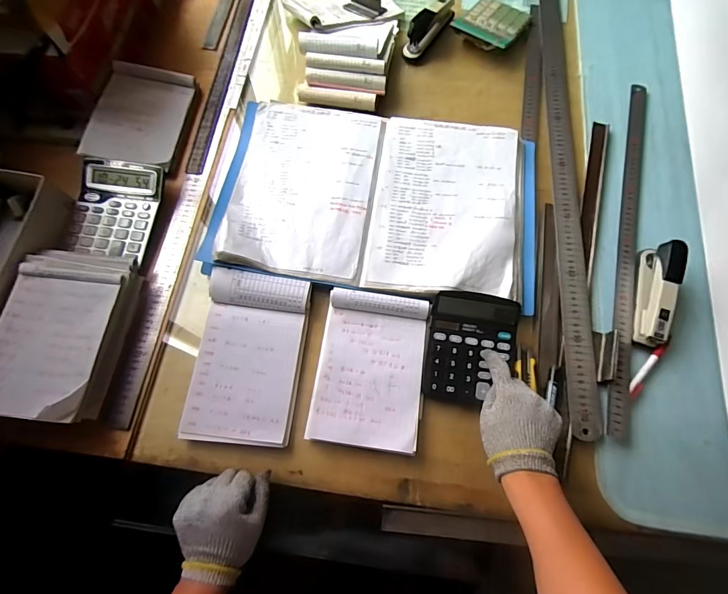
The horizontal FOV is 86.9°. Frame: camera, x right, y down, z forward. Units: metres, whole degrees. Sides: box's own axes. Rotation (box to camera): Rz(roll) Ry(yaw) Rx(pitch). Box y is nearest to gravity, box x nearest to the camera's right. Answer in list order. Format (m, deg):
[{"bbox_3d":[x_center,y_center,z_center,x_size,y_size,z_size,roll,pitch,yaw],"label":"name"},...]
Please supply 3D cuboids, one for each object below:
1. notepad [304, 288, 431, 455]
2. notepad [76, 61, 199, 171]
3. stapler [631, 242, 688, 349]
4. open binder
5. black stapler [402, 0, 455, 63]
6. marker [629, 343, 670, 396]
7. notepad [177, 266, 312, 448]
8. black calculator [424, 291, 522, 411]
[{"bbox_3d":[0.009,0.094,0.512,0.138,0.025,0.198,8,72,4],"label":"notepad"},{"bbox_3d":[-0.372,-0.304,0.641,0.138,0.012,0.202,11,69,-10],"label":"notepad"},{"bbox_3d":[0.406,-0.007,0.529,0.032,0.055,0.143,17,73,6],"label":"stapler"},{"bbox_3d":[0.019,-0.152,0.596,0.483,0.052,0.304,8,72,4],"label":"open binder"},{"bbox_3d":[0.124,-0.497,0.702,0.031,0.063,0.143,37,76,12],"label":"black stapler"},{"bbox_3d":[0.380,0.098,0.516,0.015,0.015,0.092,41,77,13],"label":"marker"},{"bbox_3d":[-0.155,0.079,0.518,0.138,0.031,0.221,6,72,3],"label":"notepad"},{"bbox_3d":[0.145,0.067,0.513,0.114,0.026,0.145,8,72,4],"label":"black calculator"}]

